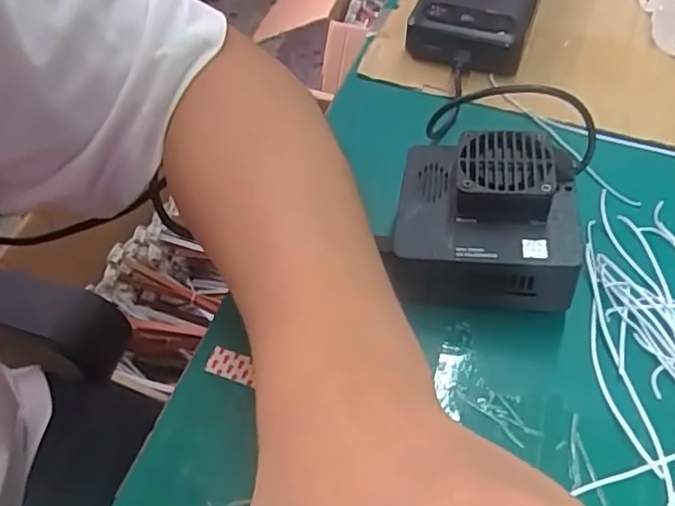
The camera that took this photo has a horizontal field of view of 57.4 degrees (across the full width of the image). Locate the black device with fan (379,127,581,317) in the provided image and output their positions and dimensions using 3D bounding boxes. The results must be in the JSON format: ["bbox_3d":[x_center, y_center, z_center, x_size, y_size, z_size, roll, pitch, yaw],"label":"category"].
[{"bbox_3d":[0.063,-0.017,0.271,0.077,0.046,0.067,6,48,2],"label":"black device with fan"}]

